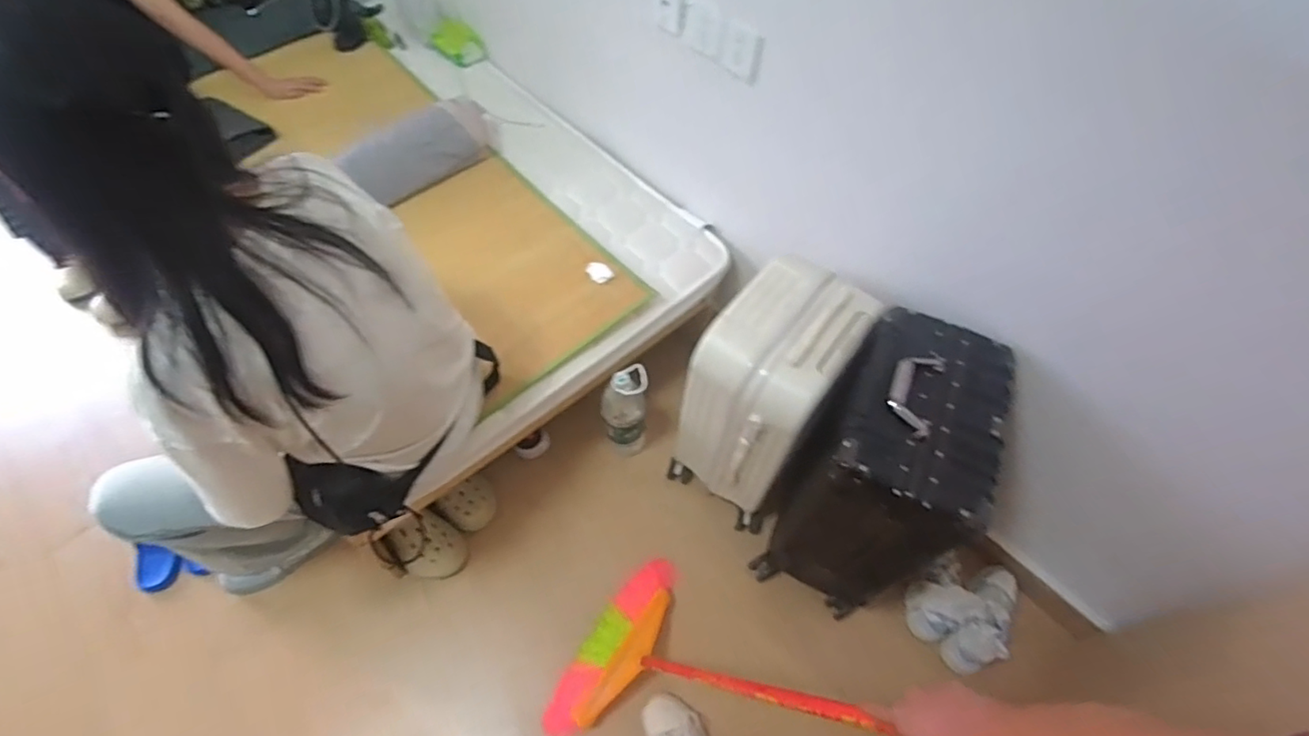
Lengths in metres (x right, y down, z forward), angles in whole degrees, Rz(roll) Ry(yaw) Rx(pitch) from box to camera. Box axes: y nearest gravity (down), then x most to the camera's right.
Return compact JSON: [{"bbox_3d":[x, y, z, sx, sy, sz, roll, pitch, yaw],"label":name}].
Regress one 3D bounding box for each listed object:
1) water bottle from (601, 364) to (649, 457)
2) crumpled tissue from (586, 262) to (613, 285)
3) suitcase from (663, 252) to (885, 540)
[{"bbox_3d":[-0.076,0.121,1.475,0.122,0.346,0.091,-1,57,-4],"label":"water bottle"},{"bbox_3d":[-0.135,-0.233,1.395,0.045,0.021,0.071,-36,67,-20],"label":"crumpled tissue"},{"bbox_3d":[0.250,0.080,1.330,0.272,0.641,0.343,33,61,17],"label":"suitcase"}]

